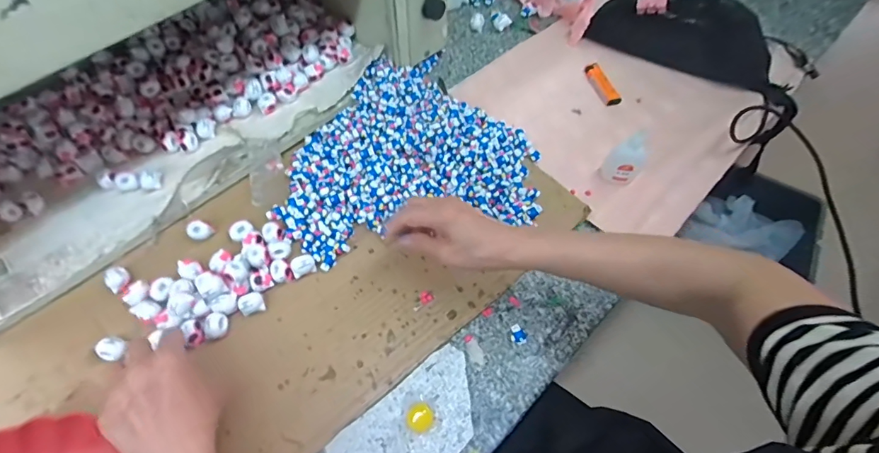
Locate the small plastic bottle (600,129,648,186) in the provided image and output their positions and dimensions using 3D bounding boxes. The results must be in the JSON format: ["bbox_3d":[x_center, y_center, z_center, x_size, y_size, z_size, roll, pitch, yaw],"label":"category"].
[{"bbox_3d":[0.237,-0.083,0.572,0.044,0.083,0.034,32,65,14],"label":"small plastic bottle"}]

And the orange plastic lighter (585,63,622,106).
[{"bbox_3d":[0.246,-0.213,0.674,0.026,0.012,0.075,-15,63,-9],"label":"orange plastic lighter"}]

